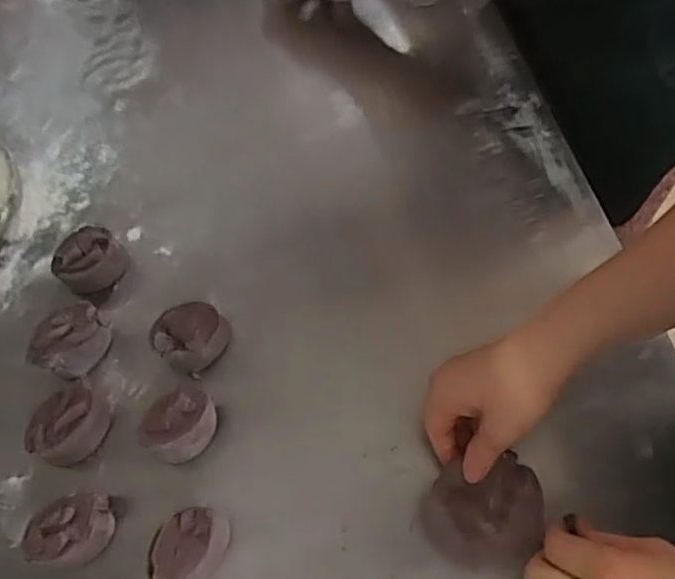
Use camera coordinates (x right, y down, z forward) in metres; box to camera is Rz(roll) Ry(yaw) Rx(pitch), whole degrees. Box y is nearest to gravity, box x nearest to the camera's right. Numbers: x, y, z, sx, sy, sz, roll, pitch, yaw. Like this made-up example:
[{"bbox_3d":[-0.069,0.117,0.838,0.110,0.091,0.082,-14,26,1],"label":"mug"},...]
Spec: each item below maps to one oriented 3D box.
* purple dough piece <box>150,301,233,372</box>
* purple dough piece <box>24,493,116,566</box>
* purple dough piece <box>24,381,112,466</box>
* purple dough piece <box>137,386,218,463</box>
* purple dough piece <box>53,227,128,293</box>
[{"bbox_3d":[-0.110,0.036,0.491,0.052,0.051,0.038,-19,66,-3],"label":"purple dough piece"},{"bbox_3d":[-0.178,0.165,0.444,0.048,0.056,0.044,-2,67,5],"label":"purple dough piece"},{"bbox_3d":[-0.195,0.099,0.472,0.045,0.047,0.057,22,71,14],"label":"purple dough piece"},{"bbox_3d":[-0.110,0.098,0.461,0.042,0.053,0.055,38,75,19],"label":"purple dough piece"},{"bbox_3d":[-0.195,-0.020,0.518,0.052,0.049,0.038,-42,69,-12],"label":"purple dough piece"}]

